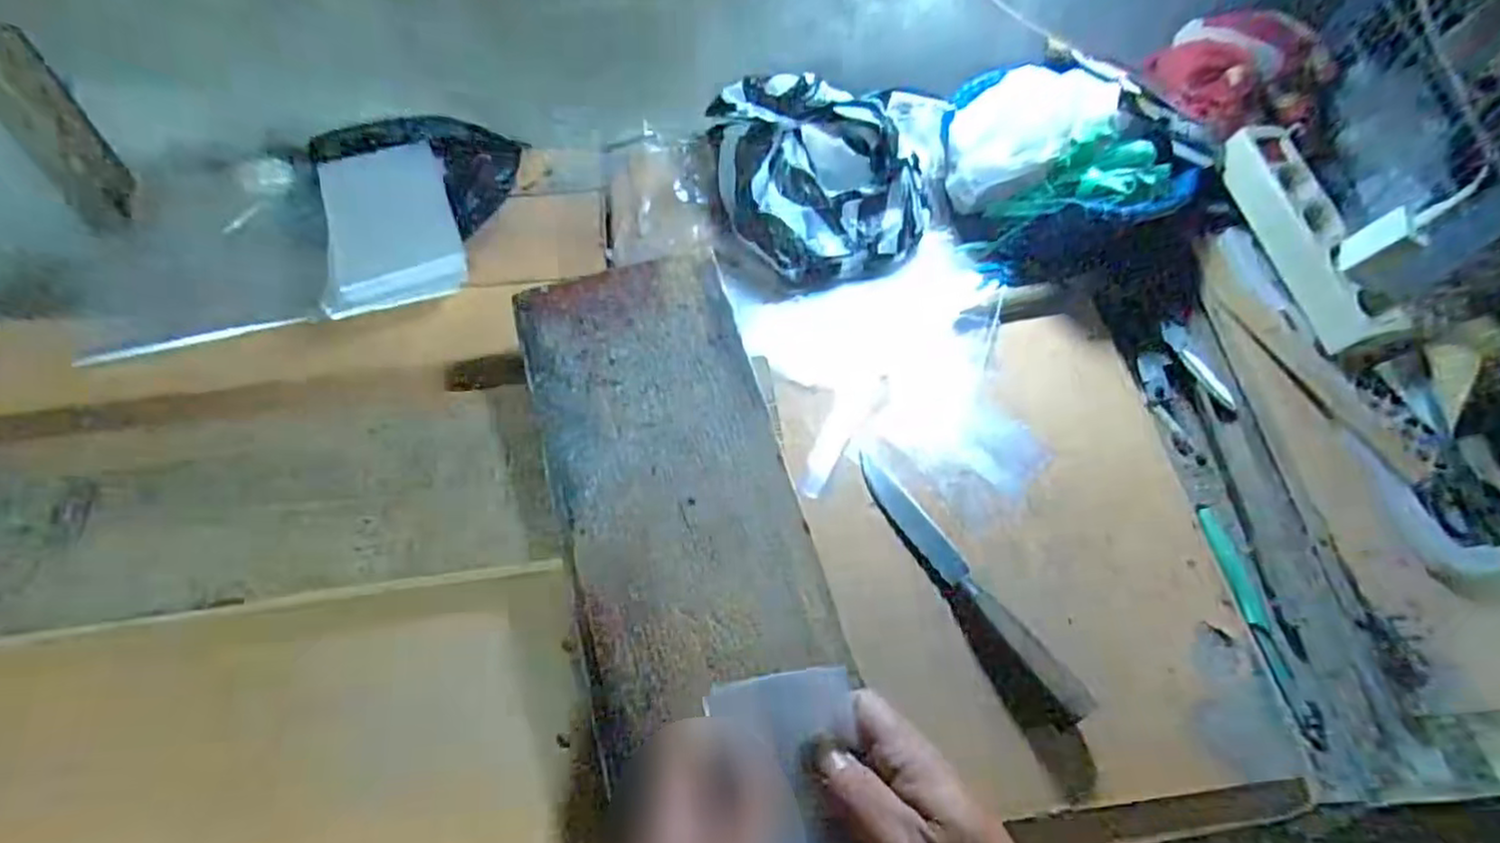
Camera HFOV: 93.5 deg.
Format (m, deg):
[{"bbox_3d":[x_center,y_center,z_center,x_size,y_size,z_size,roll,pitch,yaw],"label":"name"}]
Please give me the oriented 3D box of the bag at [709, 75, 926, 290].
[{"bbox_3d":[0.066,-0.253,0.689,0.186,0.099,0.220,-14,64,-6],"label":"bag"}]

